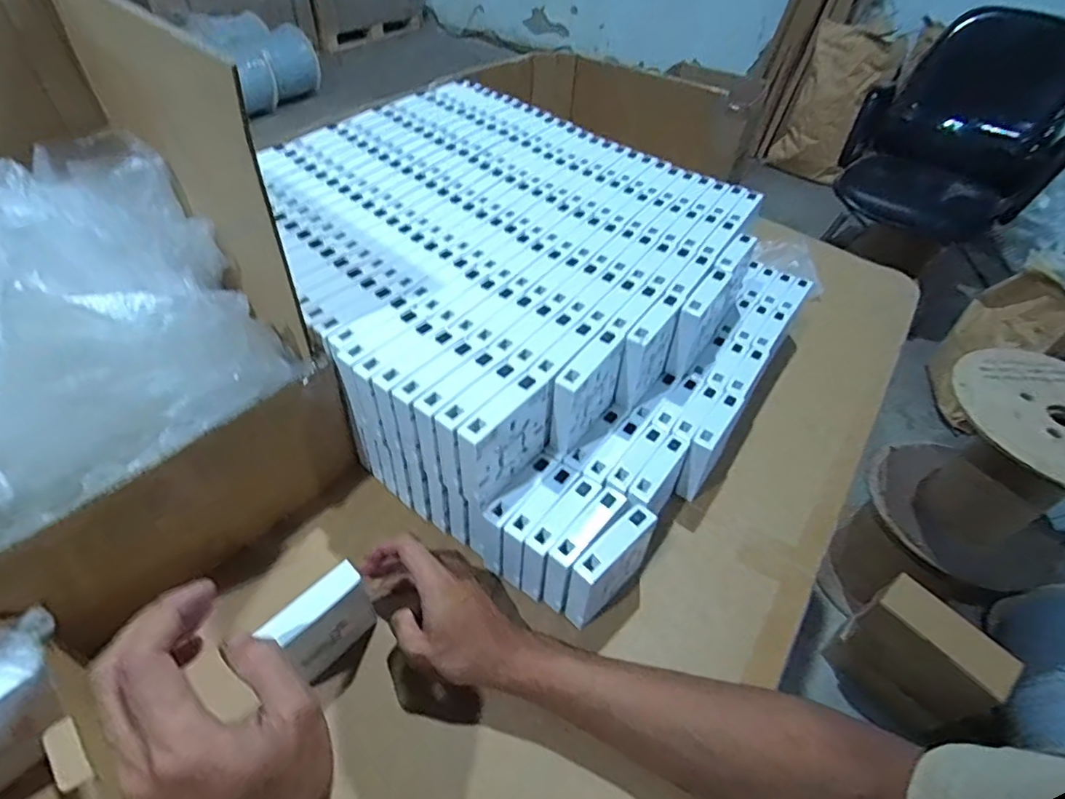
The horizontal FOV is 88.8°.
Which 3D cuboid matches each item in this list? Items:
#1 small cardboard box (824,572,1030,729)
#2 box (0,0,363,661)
[{"bbox_3d":[0.727,0.489,1.039,0.095,0.250,0.220,-28,56,-27],"label":"small cardboard box"},{"bbox_3d":[-0.380,-0.054,0.424,0.312,0.320,0.295,34,54,24],"label":"box"}]

